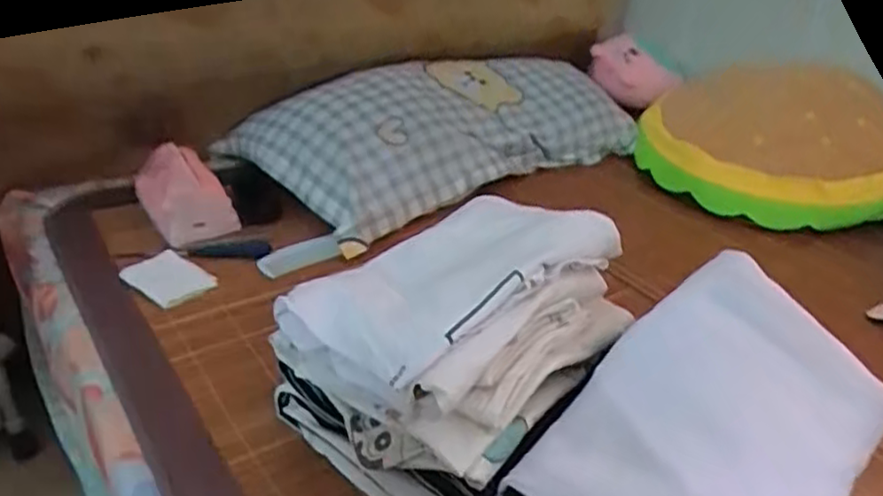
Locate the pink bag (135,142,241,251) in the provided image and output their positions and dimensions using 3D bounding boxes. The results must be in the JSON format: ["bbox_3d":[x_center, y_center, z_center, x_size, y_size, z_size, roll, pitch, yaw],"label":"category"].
[{"bbox_3d":[-0.318,-0.073,0.852,0.101,0.107,0.112,-11,35,-22],"label":"pink bag"}]

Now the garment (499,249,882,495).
[{"bbox_3d":[0.205,0.138,0.522,0.184,0.066,0.260,39,63,25],"label":"garment"}]

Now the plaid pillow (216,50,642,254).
[{"bbox_3d":[0.006,-0.196,1.067,0.620,0.115,0.253,-23,41,-36],"label":"plaid pillow"}]

